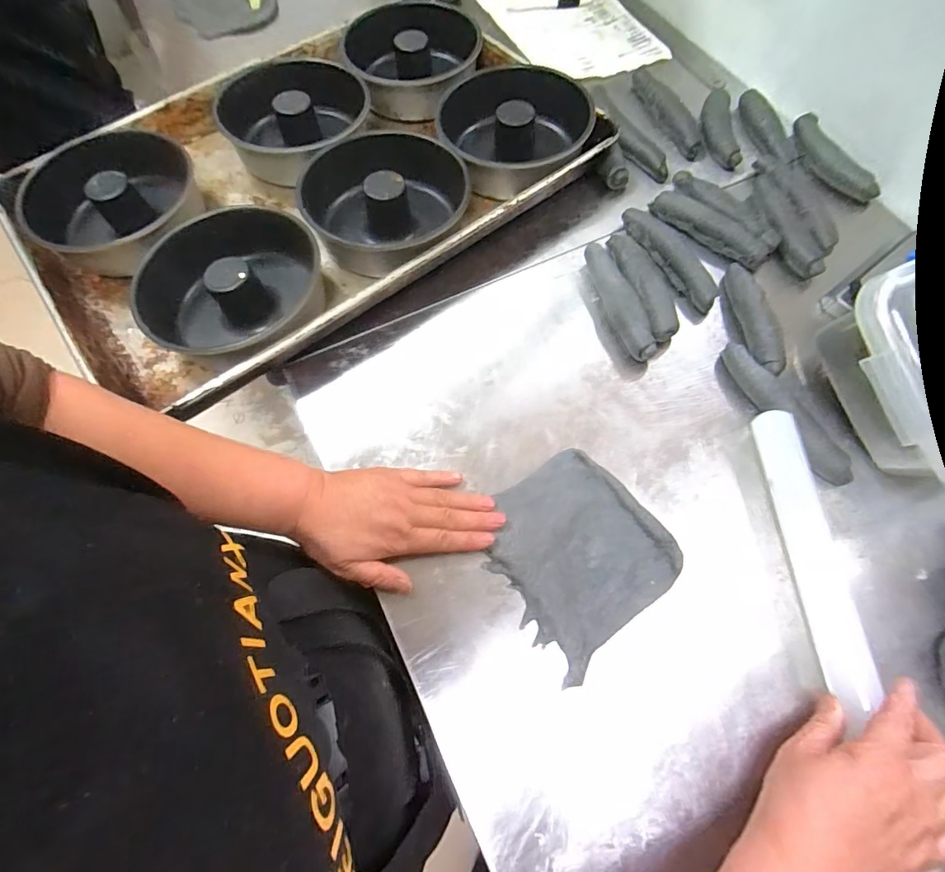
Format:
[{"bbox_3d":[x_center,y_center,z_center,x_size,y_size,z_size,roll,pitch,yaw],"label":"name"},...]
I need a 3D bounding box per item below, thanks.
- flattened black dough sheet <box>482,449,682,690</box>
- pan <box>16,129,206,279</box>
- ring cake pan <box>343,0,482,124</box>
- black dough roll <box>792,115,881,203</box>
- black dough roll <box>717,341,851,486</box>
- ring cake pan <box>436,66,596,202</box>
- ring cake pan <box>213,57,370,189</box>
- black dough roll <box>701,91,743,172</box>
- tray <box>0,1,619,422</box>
[{"bbox_3d":[0.085,0.094,0.394,0.134,0.006,0.140,-35,71,-13],"label":"flattened black dough sheet"},{"bbox_3d":[-0.391,-0.252,0.518,0.182,0.052,0.178,-30,70,-11],"label":"pan"},{"bbox_3d":[-0.076,-0.486,0.614,0.165,0.056,0.176,-12,67,-5],"label":"ring cake pan"},{"bbox_3d":[0.428,-0.331,0.569,0.035,0.036,0.135,-24,69,-9],"label":"black dough roll"},{"bbox_3d":[0.285,-0.025,0.428,0.035,0.026,0.151,-26,69,-10],"label":"black dough roll"},{"bbox_3d":[0.053,-0.343,0.550,0.167,0.067,0.184,-4,67,-1],"label":"ring cake pan"},{"bbox_3d":[-0.209,-0.376,0.570,0.169,0.056,0.172,-12,67,-4],"label":"ring cake pan"},{"bbox_3d":[0.311,-0.385,0.595,0.030,0.024,0.128,2,67,1],"label":"black dough roll"},{"bbox_3d":[-0.173,-0.305,0.537,0.606,0.059,0.399,-37,71,-14],"label":"tray"}]

